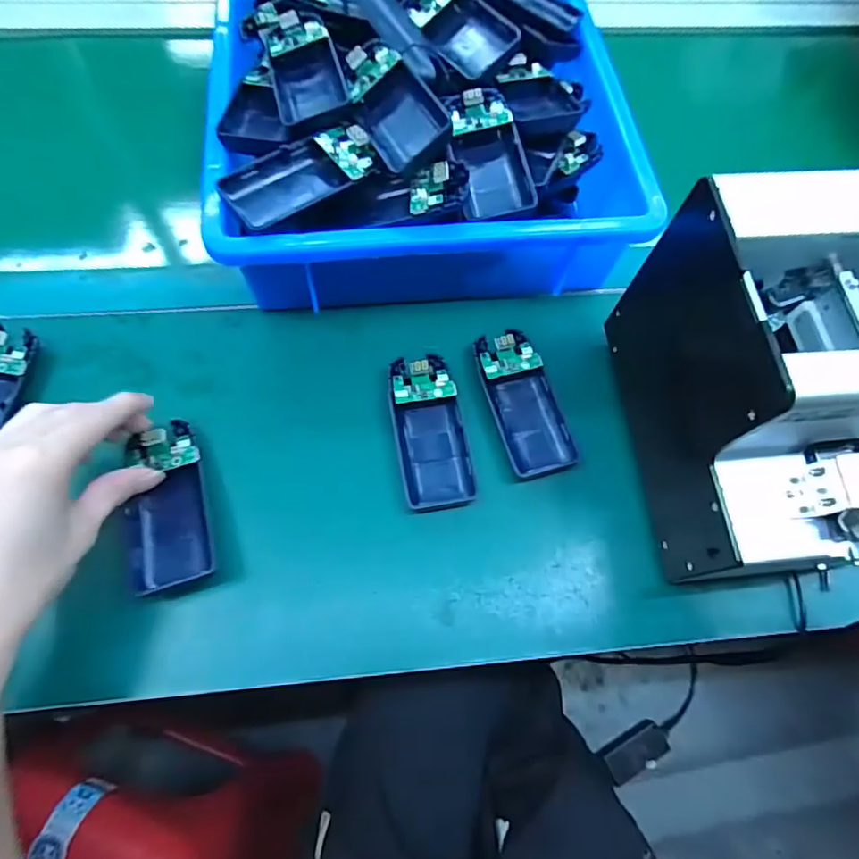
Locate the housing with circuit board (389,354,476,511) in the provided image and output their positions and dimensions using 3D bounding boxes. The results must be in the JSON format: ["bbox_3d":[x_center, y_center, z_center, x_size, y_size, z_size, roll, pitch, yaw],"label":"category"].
[{"bbox_3d":[0.000,0.000,0.350,0.044,0.024,0.100,-7,68,-6],"label":"housing with circuit board"}]

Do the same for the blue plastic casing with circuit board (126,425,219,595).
[{"bbox_3d":[-0.154,0.043,0.318,0.042,0.022,0.100,-8,69,-7],"label":"blue plastic casing with circuit board"}]

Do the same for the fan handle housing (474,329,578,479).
[{"bbox_3d":[0.062,-0.020,0.358,0.044,0.017,0.100,-14,68,-9],"label":"fan handle housing"}]

